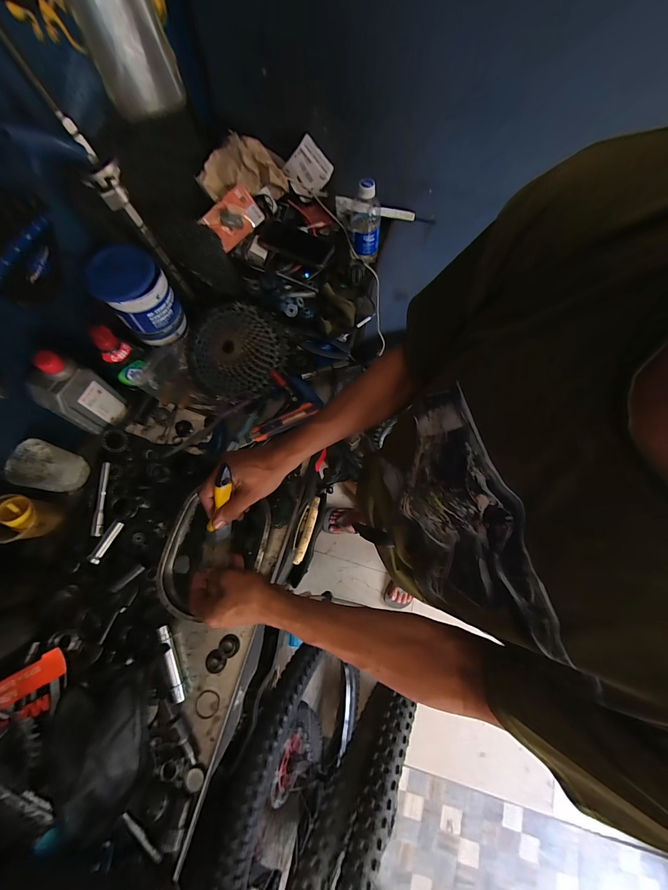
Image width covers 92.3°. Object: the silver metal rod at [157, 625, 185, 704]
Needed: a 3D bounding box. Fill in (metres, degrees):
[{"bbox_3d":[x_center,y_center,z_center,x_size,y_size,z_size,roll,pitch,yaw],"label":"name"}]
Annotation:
[{"bbox_3d":[-0.248,0.330,0.483,0.018,0.015,0.107,-19,73,-8],"label":"silver metal rod"}]

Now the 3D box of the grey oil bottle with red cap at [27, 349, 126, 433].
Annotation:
[{"bbox_3d":[-0.416,-0.078,0.529,0.053,0.177,0.081,27,73,7],"label":"grey oil bottle with red cap"}]

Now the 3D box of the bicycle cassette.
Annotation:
[{"bbox_3d":[-0.186,-0.181,0.613,0.186,0.062,0.170,-25,74,-9],"label":"bicycle cassette"}]

